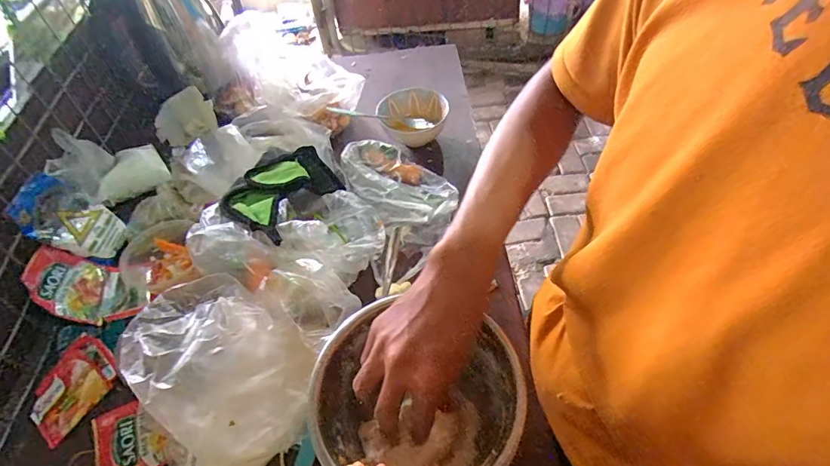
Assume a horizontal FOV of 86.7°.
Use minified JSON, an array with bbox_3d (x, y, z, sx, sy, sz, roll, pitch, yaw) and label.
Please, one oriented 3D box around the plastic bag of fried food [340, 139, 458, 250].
[{"bbox_3d":[-0.022,-0.072,0.630,0.119,0.048,0.212,-32,56,-18],"label":"plastic bag of fried food"}]

